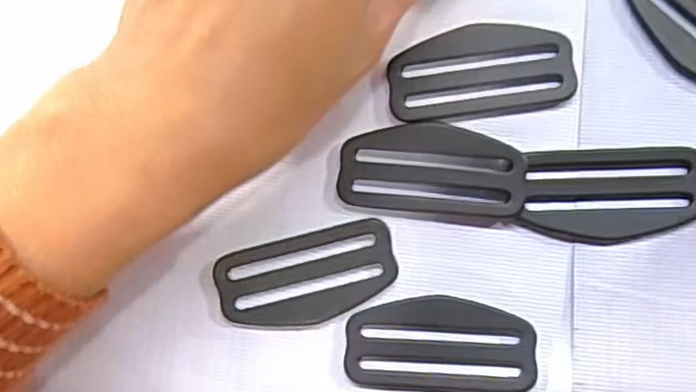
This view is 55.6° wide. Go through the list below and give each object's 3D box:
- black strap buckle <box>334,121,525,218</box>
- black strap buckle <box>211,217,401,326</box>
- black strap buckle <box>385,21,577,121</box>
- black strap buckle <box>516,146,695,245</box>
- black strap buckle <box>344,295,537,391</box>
[{"bbox_3d":[0.027,-0.009,0.213,0.058,0.005,0.028,6,88,8],"label":"black strap buckle"},{"bbox_3d":[-0.014,0.027,0.217,0.058,0.004,0.029,-14,86,7],"label":"black strap buckle"},{"bbox_3d":[0.043,-0.040,0.214,0.058,0.005,0.029,-8,87,7],"label":"black strap buckle"},{"bbox_3d":[0.083,0.000,0.208,0.054,0.005,0.029,-2,87,8],"label":"black strap buckle"},{"bbox_3d":[0.029,0.048,0.210,0.058,0.004,0.030,1,88,8],"label":"black strap buckle"}]

